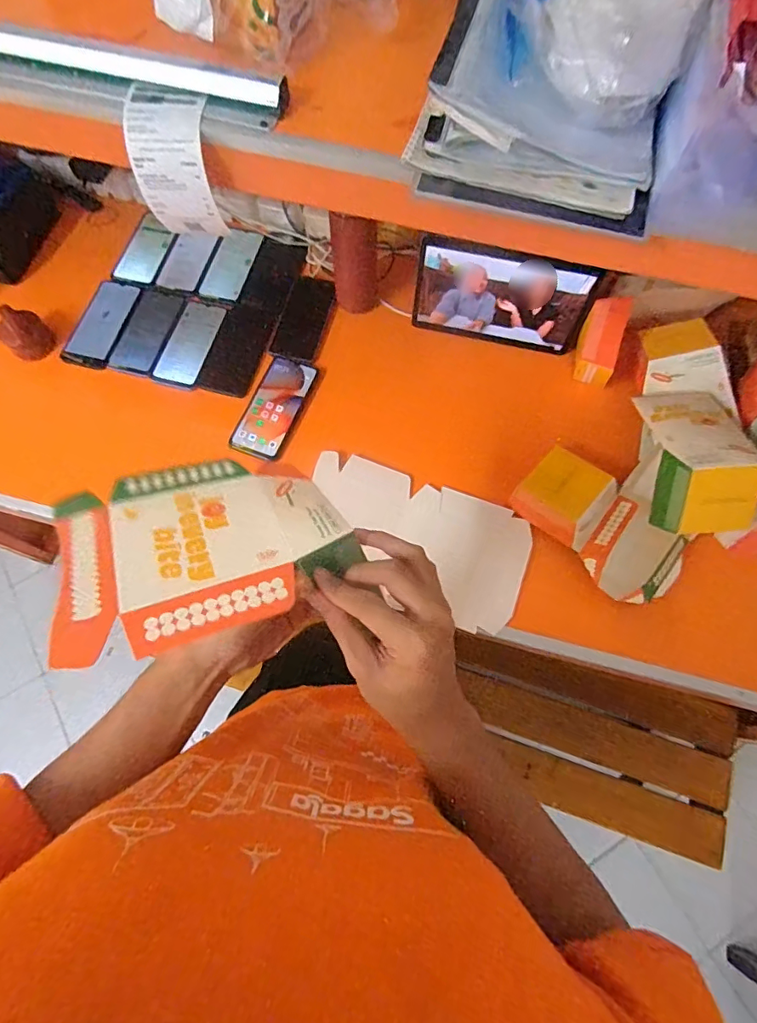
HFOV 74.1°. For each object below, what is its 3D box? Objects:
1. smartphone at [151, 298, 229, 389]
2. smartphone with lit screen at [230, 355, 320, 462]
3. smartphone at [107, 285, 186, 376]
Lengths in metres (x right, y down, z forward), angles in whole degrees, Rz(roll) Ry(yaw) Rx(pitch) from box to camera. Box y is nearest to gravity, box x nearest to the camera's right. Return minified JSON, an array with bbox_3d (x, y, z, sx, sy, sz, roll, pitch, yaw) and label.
[{"bbox_3d":[-0.302,-0.271,0.805,0.072,0.014,0.159,17,70,5],"label":"smartphone"},{"bbox_3d":[-0.158,-0.160,0.764,0.080,0.013,0.172,20,71,6],"label":"smartphone with lit screen"},{"bbox_3d":[-0.376,-0.293,0.811,0.077,0.012,0.159,16,70,5],"label":"smartphone"}]

